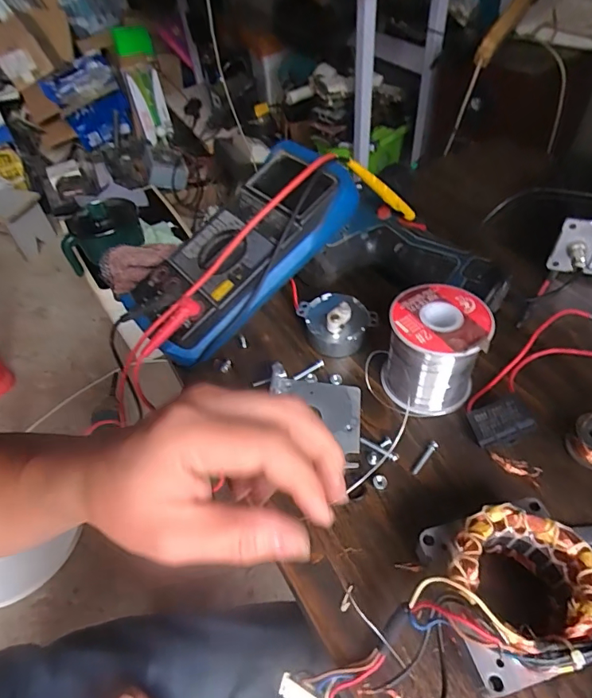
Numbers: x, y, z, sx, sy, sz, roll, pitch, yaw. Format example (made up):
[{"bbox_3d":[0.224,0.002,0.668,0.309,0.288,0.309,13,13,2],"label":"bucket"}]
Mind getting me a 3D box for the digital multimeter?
[{"bbox_3d":[-0.044,-0.080,0.349,0.190,0.061,0.097,-43,56,0],"label":"digital multimeter"}]

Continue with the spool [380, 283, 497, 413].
[{"bbox_3d":[0.094,0.001,0.307,0.060,0.068,0.060,-2,50,3],"label":"spool"}]

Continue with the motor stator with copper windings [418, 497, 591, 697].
[{"bbox_3d":[0.102,0.117,0.217,0.075,0.048,0.069,-15,51,-7],"label":"motor stator with copper windings"}]

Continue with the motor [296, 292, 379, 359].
[{"bbox_3d":[0.033,-0.024,0.352,0.053,0.042,0.046,-19,52,-11],"label":"motor"}]

